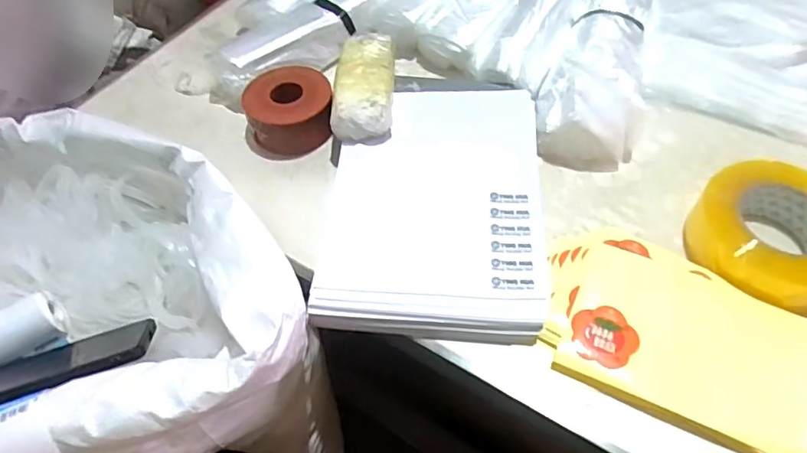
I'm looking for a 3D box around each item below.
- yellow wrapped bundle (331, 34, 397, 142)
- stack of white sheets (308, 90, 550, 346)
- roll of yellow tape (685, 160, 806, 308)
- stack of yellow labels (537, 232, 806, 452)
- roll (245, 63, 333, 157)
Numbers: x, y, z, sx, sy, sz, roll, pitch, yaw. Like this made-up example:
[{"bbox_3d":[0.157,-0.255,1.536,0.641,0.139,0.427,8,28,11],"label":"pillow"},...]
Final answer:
[{"bbox_3d":[-0.042,-0.160,0.604,0.063,0.031,0.153,0,54,3],"label":"yellow wrapped bundle"},{"bbox_3d":[0.033,-0.032,0.549,0.208,0.039,0.301,4,56,5],"label":"stack of white sheets"},{"bbox_3d":[0.339,0.004,0.492,0.127,0.063,0.132,-1,54,2],"label":"roll of yellow tape"},{"bbox_3d":[0.227,0.089,0.464,0.217,0.028,0.146,21,58,17],"label":"stack of yellow labels"},{"bbox_3d":[-0.126,-0.131,0.614,0.093,0.052,0.099,-1,54,2],"label":"roll"}]

